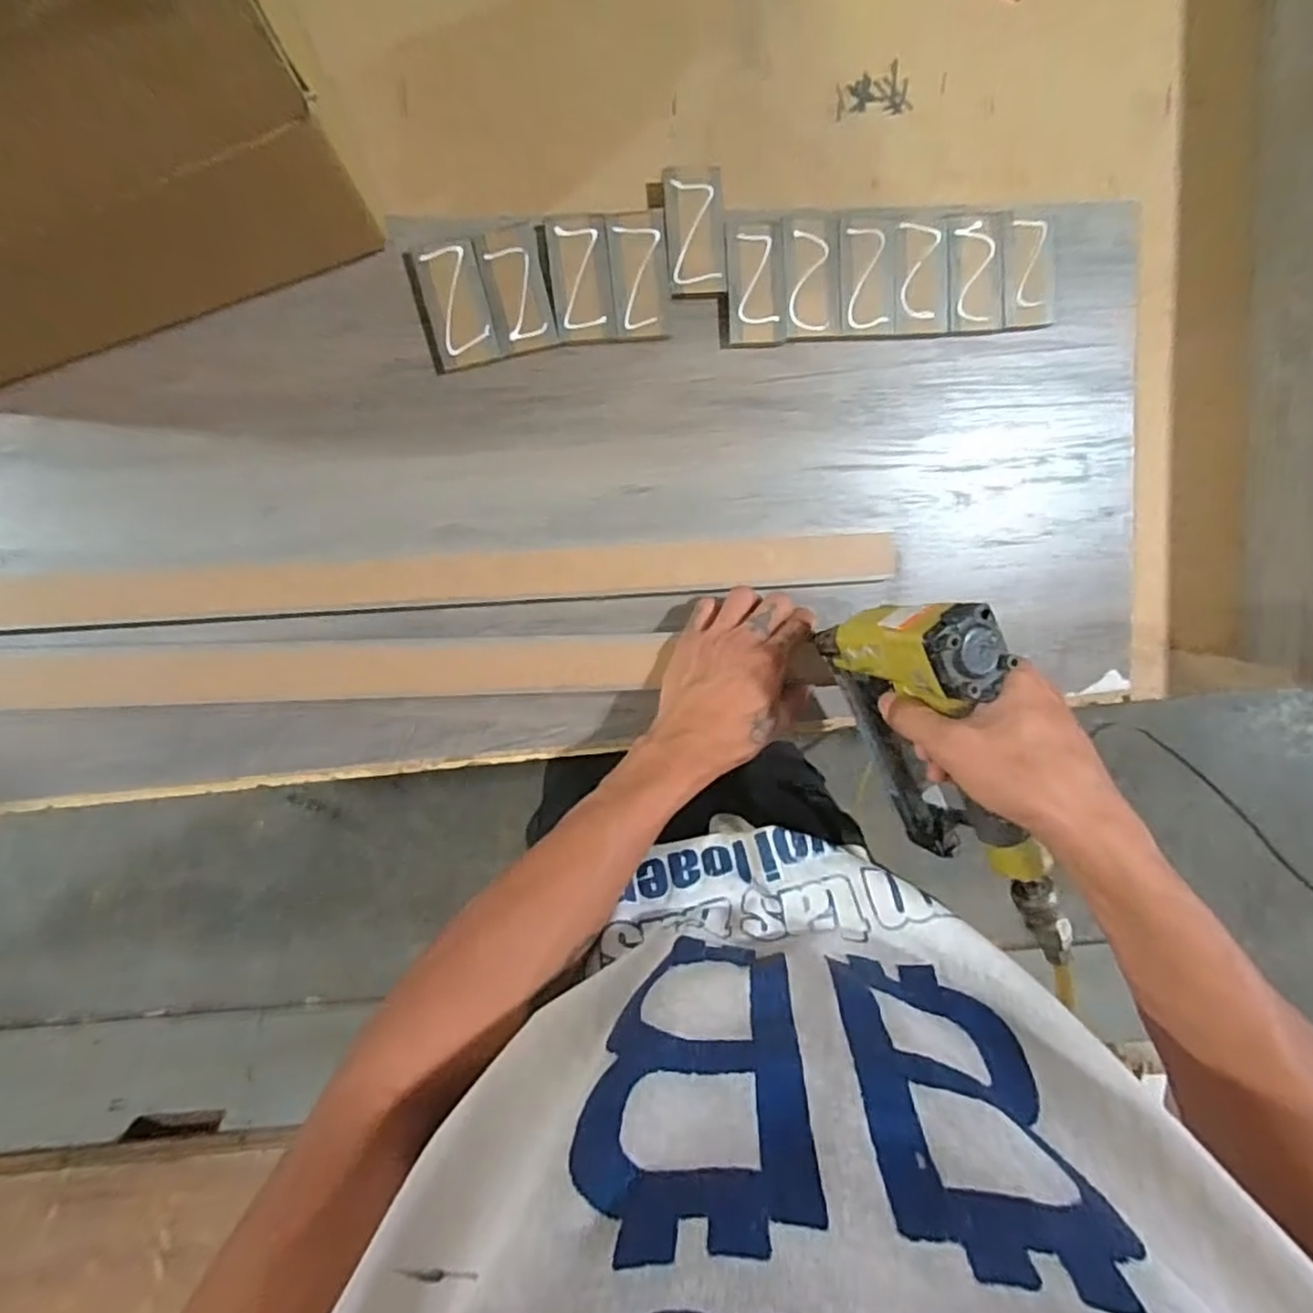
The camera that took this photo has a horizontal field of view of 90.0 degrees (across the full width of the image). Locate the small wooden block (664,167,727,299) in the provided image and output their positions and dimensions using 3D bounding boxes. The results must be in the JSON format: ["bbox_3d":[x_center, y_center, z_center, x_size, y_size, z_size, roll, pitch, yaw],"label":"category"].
[{"bbox_3d":[0.027,-0.289,0.447,0.039,0.008,0.081,-4,95,-6],"label":"small wooden block"}]

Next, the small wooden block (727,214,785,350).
[{"bbox_3d":[0.069,-0.259,0.454,0.040,0.004,0.082,-4,95,-6],"label":"small wooden block"}]

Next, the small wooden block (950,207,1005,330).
[{"bbox_3d":[0.229,-0.278,0.473,0.041,0.009,0.081,-4,95,-6],"label":"small wooden block"}]

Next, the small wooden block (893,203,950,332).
[{"bbox_3d":[0.189,-0.280,0.468,0.043,0.007,0.091,-1,95,-7],"label":"small wooden block"}]

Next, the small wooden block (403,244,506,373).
[{"bbox_3d":[-0.134,-0.232,0.437,0.046,0.006,0.075,-14,96,-5],"label":"small wooden block"}]

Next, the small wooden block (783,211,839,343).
[{"bbox_3d":[0.108,-0.266,0.459,0.038,0.004,0.084,-2,95,-7],"label":"small wooden block"}]

